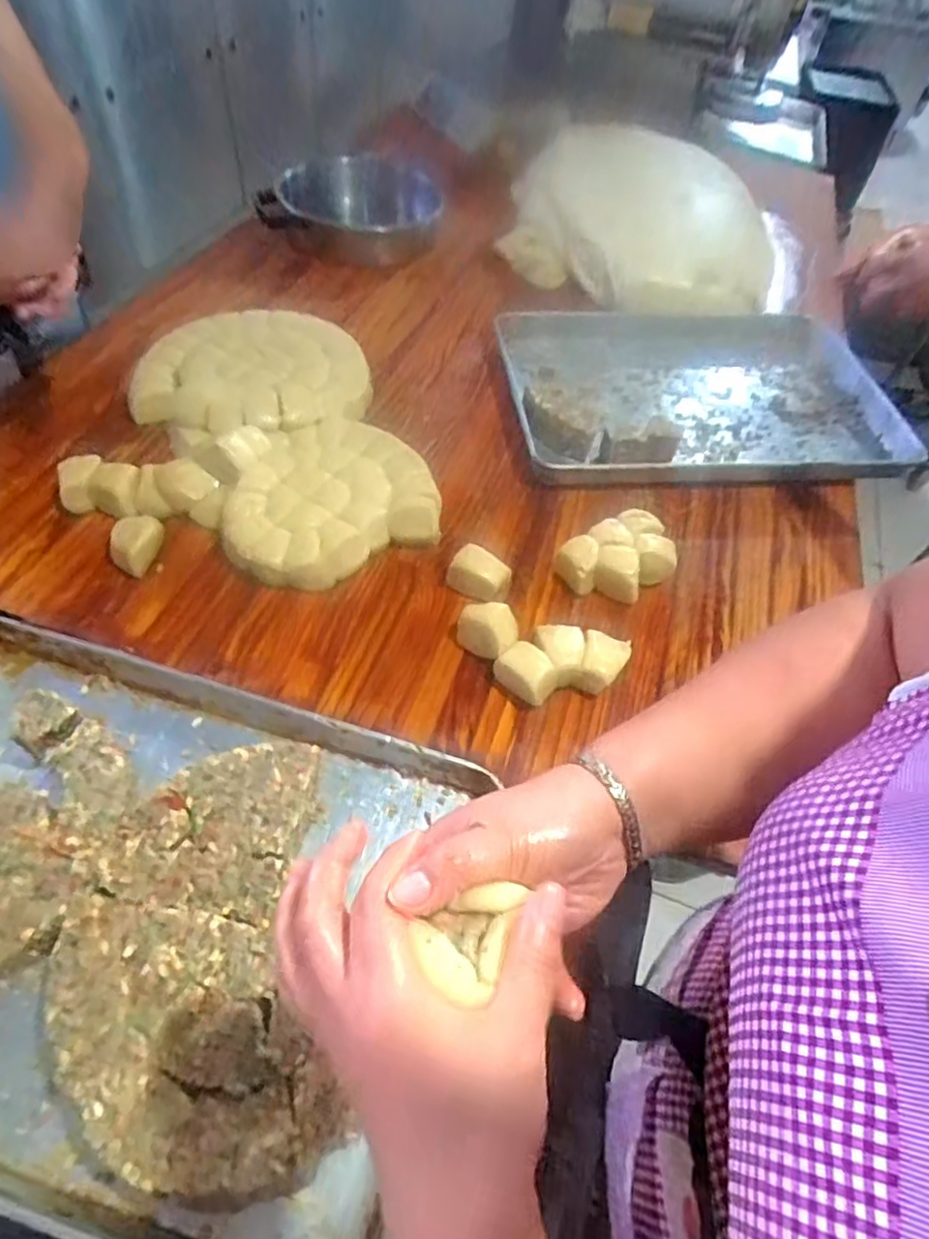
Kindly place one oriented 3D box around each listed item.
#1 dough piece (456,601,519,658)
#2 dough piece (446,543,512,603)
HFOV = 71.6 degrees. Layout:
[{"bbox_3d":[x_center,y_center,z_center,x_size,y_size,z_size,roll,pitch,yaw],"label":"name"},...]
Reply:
[{"bbox_3d":[0.027,0.011,0.706,0.066,0.043,0.053,26,55,14],"label":"dough piece"},{"bbox_3d":[0.019,-0.056,0.766,0.070,0.047,0.034,26,55,14],"label":"dough piece"}]

